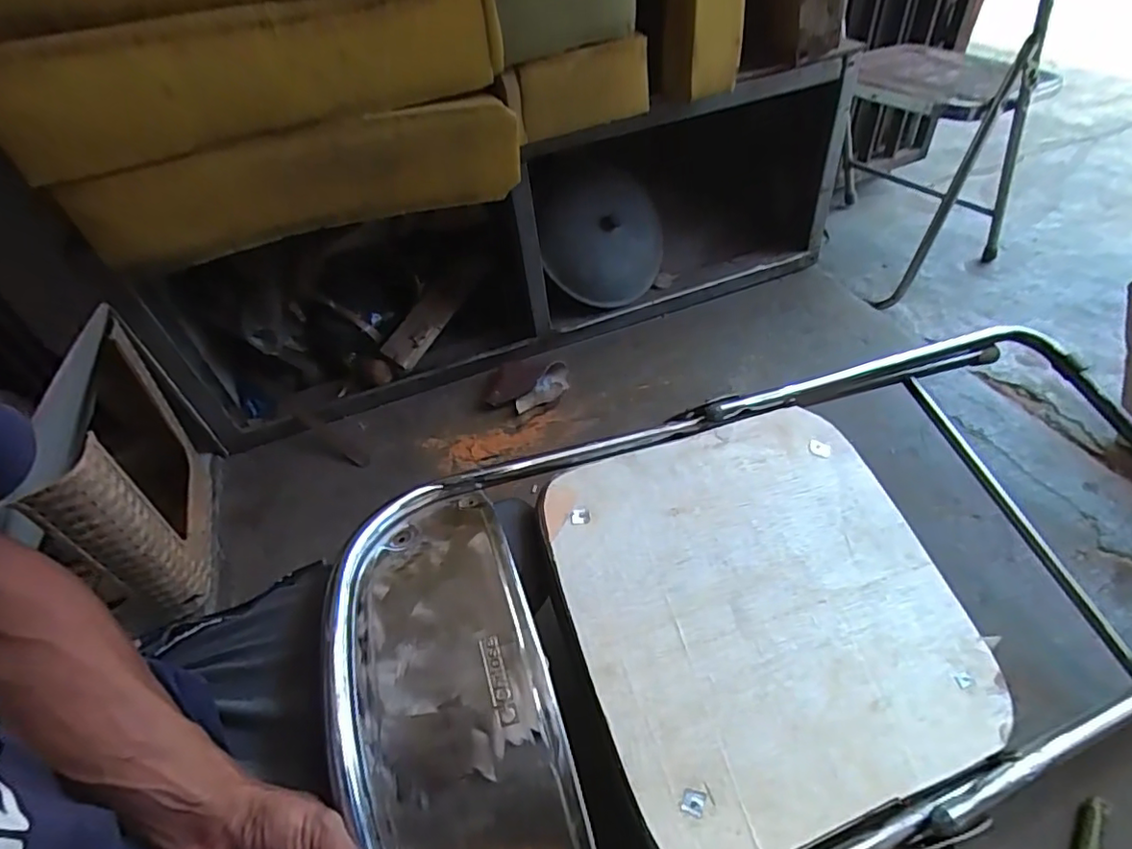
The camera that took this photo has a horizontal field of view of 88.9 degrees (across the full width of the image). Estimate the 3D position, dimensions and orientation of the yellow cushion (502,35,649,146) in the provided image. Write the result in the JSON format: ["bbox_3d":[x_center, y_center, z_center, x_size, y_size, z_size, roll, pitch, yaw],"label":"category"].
[{"bbox_3d":[0.022,-0.454,0.790,0.223,0.094,0.035,-29,49,-19],"label":"yellow cushion"}]

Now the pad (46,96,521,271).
[{"bbox_3d":[-0.306,-0.298,0.719,0.509,0.123,0.036,-21,47,-12],"label":"pad"}]

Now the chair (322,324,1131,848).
[{"bbox_3d":[0.264,0.142,0.575,0.928,0.079,0.403,-12,61,-20],"label":"chair"}]

